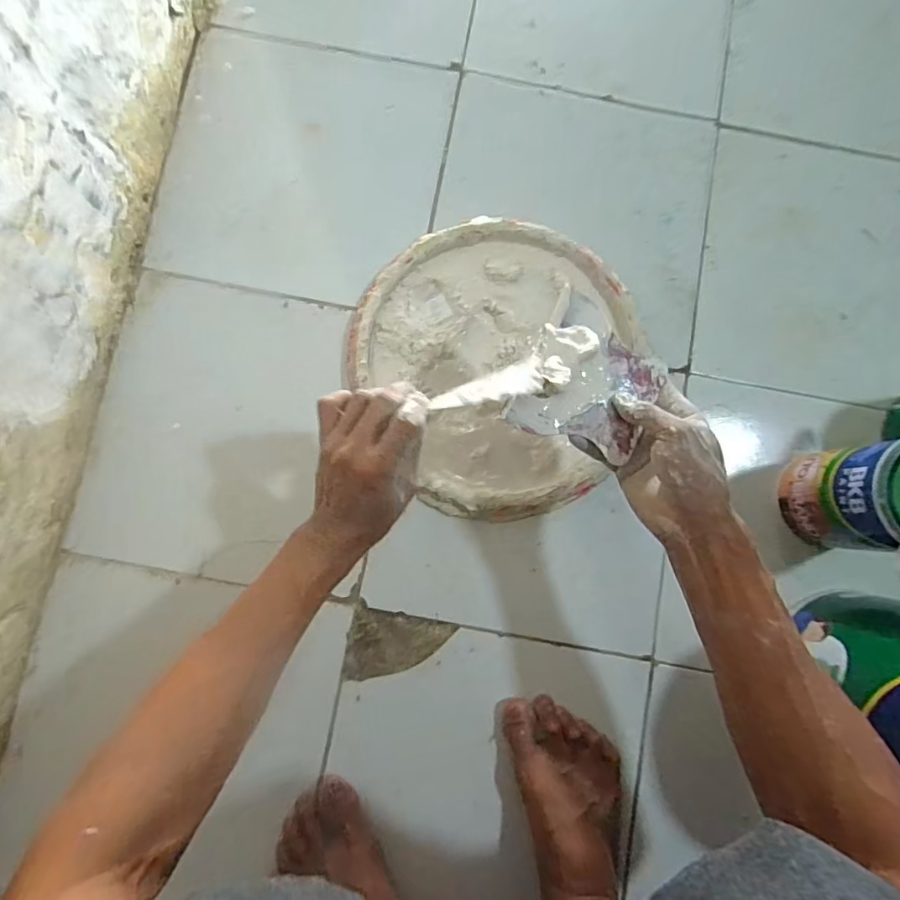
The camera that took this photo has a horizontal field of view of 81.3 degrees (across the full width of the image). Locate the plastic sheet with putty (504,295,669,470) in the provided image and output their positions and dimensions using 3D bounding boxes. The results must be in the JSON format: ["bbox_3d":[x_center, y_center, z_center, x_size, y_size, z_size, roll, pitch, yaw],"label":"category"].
[{"bbox_3d":[0.113,-0.055,0.410,0.099,0.027,0.115,25,82,1],"label":"plastic sheet with putty"}]

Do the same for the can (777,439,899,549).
[{"bbox_3d":[0.396,0.039,0.491,0.094,0.134,0.094,0,82,-2],"label":"can"}]

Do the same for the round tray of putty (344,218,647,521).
[{"bbox_3d":[0.059,-0.090,0.547,0.280,0.025,0.303,0,82,-2],"label":"round tray of putty"}]

